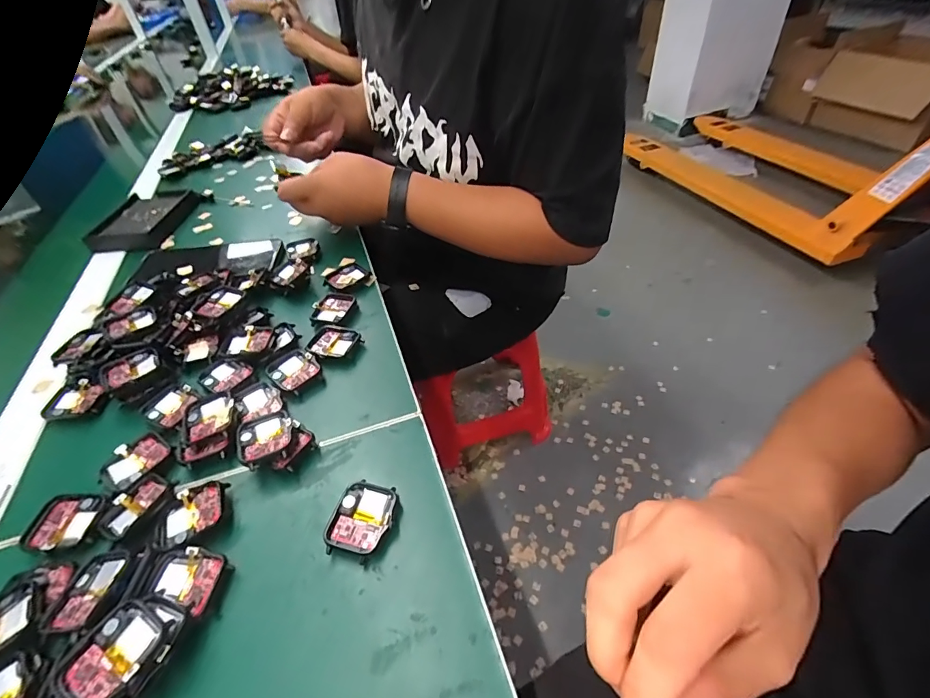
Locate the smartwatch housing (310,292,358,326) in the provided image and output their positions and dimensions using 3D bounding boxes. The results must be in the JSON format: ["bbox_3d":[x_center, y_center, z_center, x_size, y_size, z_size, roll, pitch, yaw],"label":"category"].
[{"bbox_3d":[-0.134,-0.041,0.433,0.037,0.010,0.049,9,46,14],"label":"smartwatch housing"}]

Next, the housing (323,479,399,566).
[{"bbox_3d":[-0.065,0.110,0.272,0.038,0.012,0.046,8,46,13],"label":"housing"}]

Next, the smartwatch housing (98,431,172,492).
[{"bbox_3d":[-0.243,0.082,0.313,0.035,0.007,0.044,22,50,25],"label":"smartwatch housing"}]

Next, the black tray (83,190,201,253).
[{"bbox_3d":[-0.455,-0.185,0.605,0.102,0.021,0.142,-4,44,1],"label":"black tray"}]

